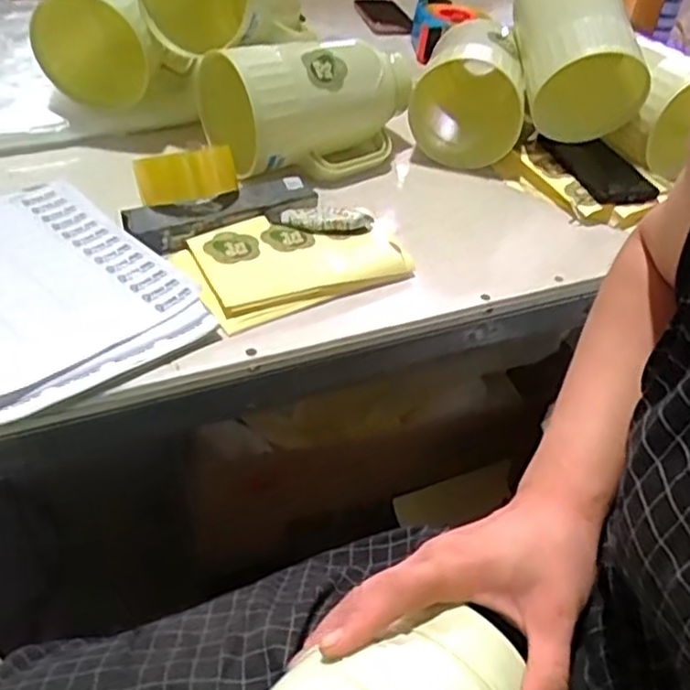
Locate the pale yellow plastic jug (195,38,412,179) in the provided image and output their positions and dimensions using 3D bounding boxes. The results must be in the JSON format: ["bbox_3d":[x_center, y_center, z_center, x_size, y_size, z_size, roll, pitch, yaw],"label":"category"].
[{"bbox_3d":[-0.041,-0.288,0.850,0.251,0.148,0.141,-21,48,-27],"label":"pale yellow plastic jug"}]

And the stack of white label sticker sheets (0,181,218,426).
[{"bbox_3d":[-0.281,-0.063,0.644,0.205,0.022,0.306,-25,50,-30],"label":"stack of white label sticker sheets"}]

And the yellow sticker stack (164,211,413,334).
[{"bbox_3d":[-0.056,-0.090,0.696,0.205,0.015,0.133,-20,47,-26],"label":"yellow sticker stack"}]

